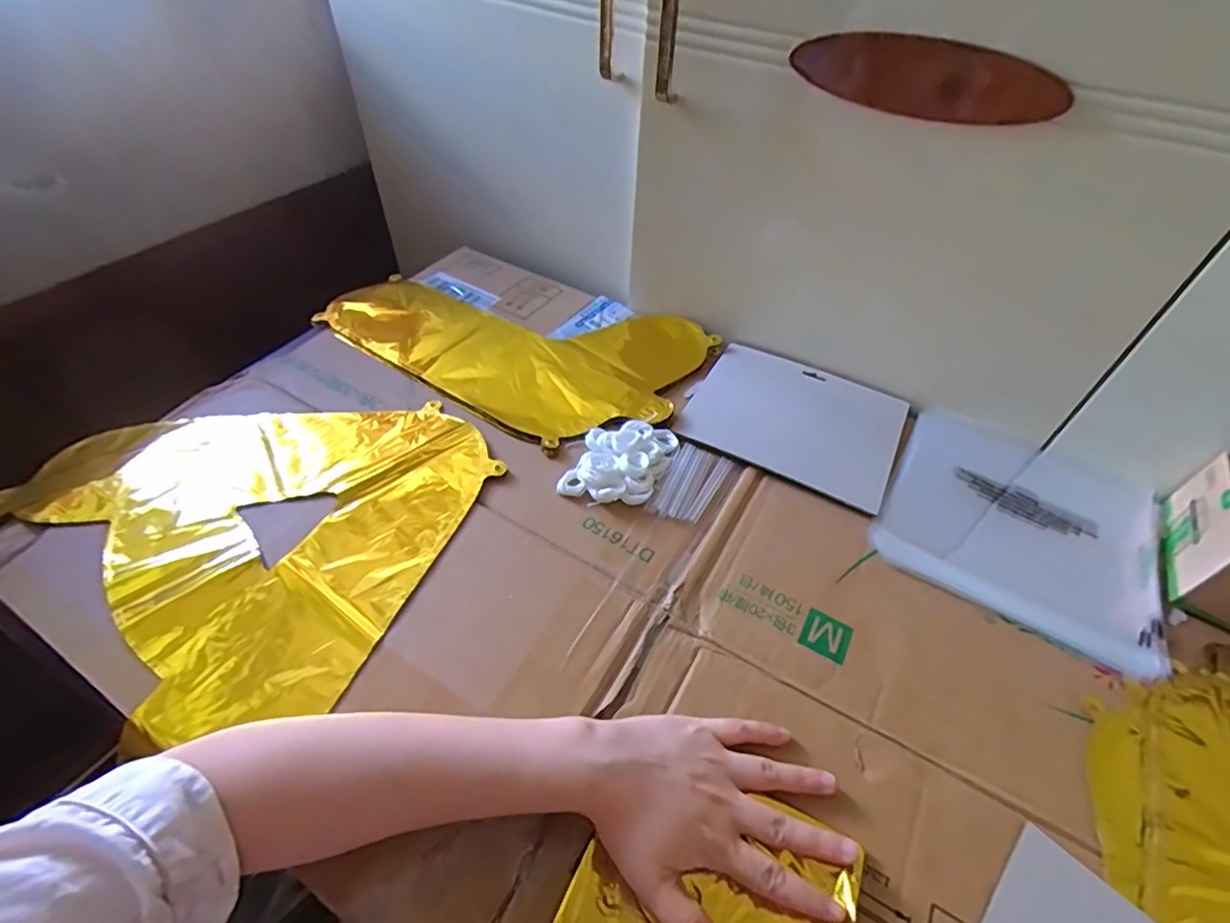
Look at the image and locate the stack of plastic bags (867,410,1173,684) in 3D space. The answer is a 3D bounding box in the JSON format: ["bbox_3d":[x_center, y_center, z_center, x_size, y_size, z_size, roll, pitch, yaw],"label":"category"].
[{"bbox_3d":[0.353,0.050,0.509,0.210,0.017,0.223,27,50,18],"label":"stack of plastic bags"}]

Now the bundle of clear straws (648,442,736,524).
[{"bbox_3d":[0.067,0.019,0.505,0.046,0.007,0.083,24,51,16],"label":"bundle of clear straws"}]

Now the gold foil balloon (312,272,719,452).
[{"bbox_3d":[-0.110,-0.140,0.637,0.390,0.026,0.230,28,52,19],"label":"gold foil balloon"}]

